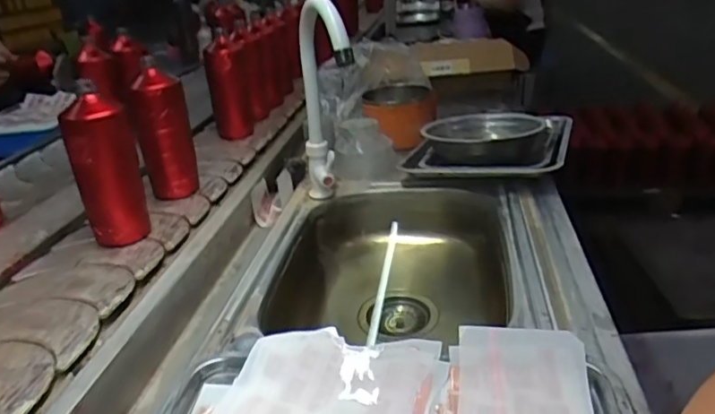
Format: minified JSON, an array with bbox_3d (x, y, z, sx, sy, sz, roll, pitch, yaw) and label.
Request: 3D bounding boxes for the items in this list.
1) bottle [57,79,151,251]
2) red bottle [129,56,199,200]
[{"bbox_3d":[-0.318,-0.045,0.732,0.078,0.189,0.057,-16,29,-25],"label":"bottle"},{"bbox_3d":[-0.289,-0.107,0.856,0.079,0.184,0.072,-16,29,-25],"label":"red bottle"}]

